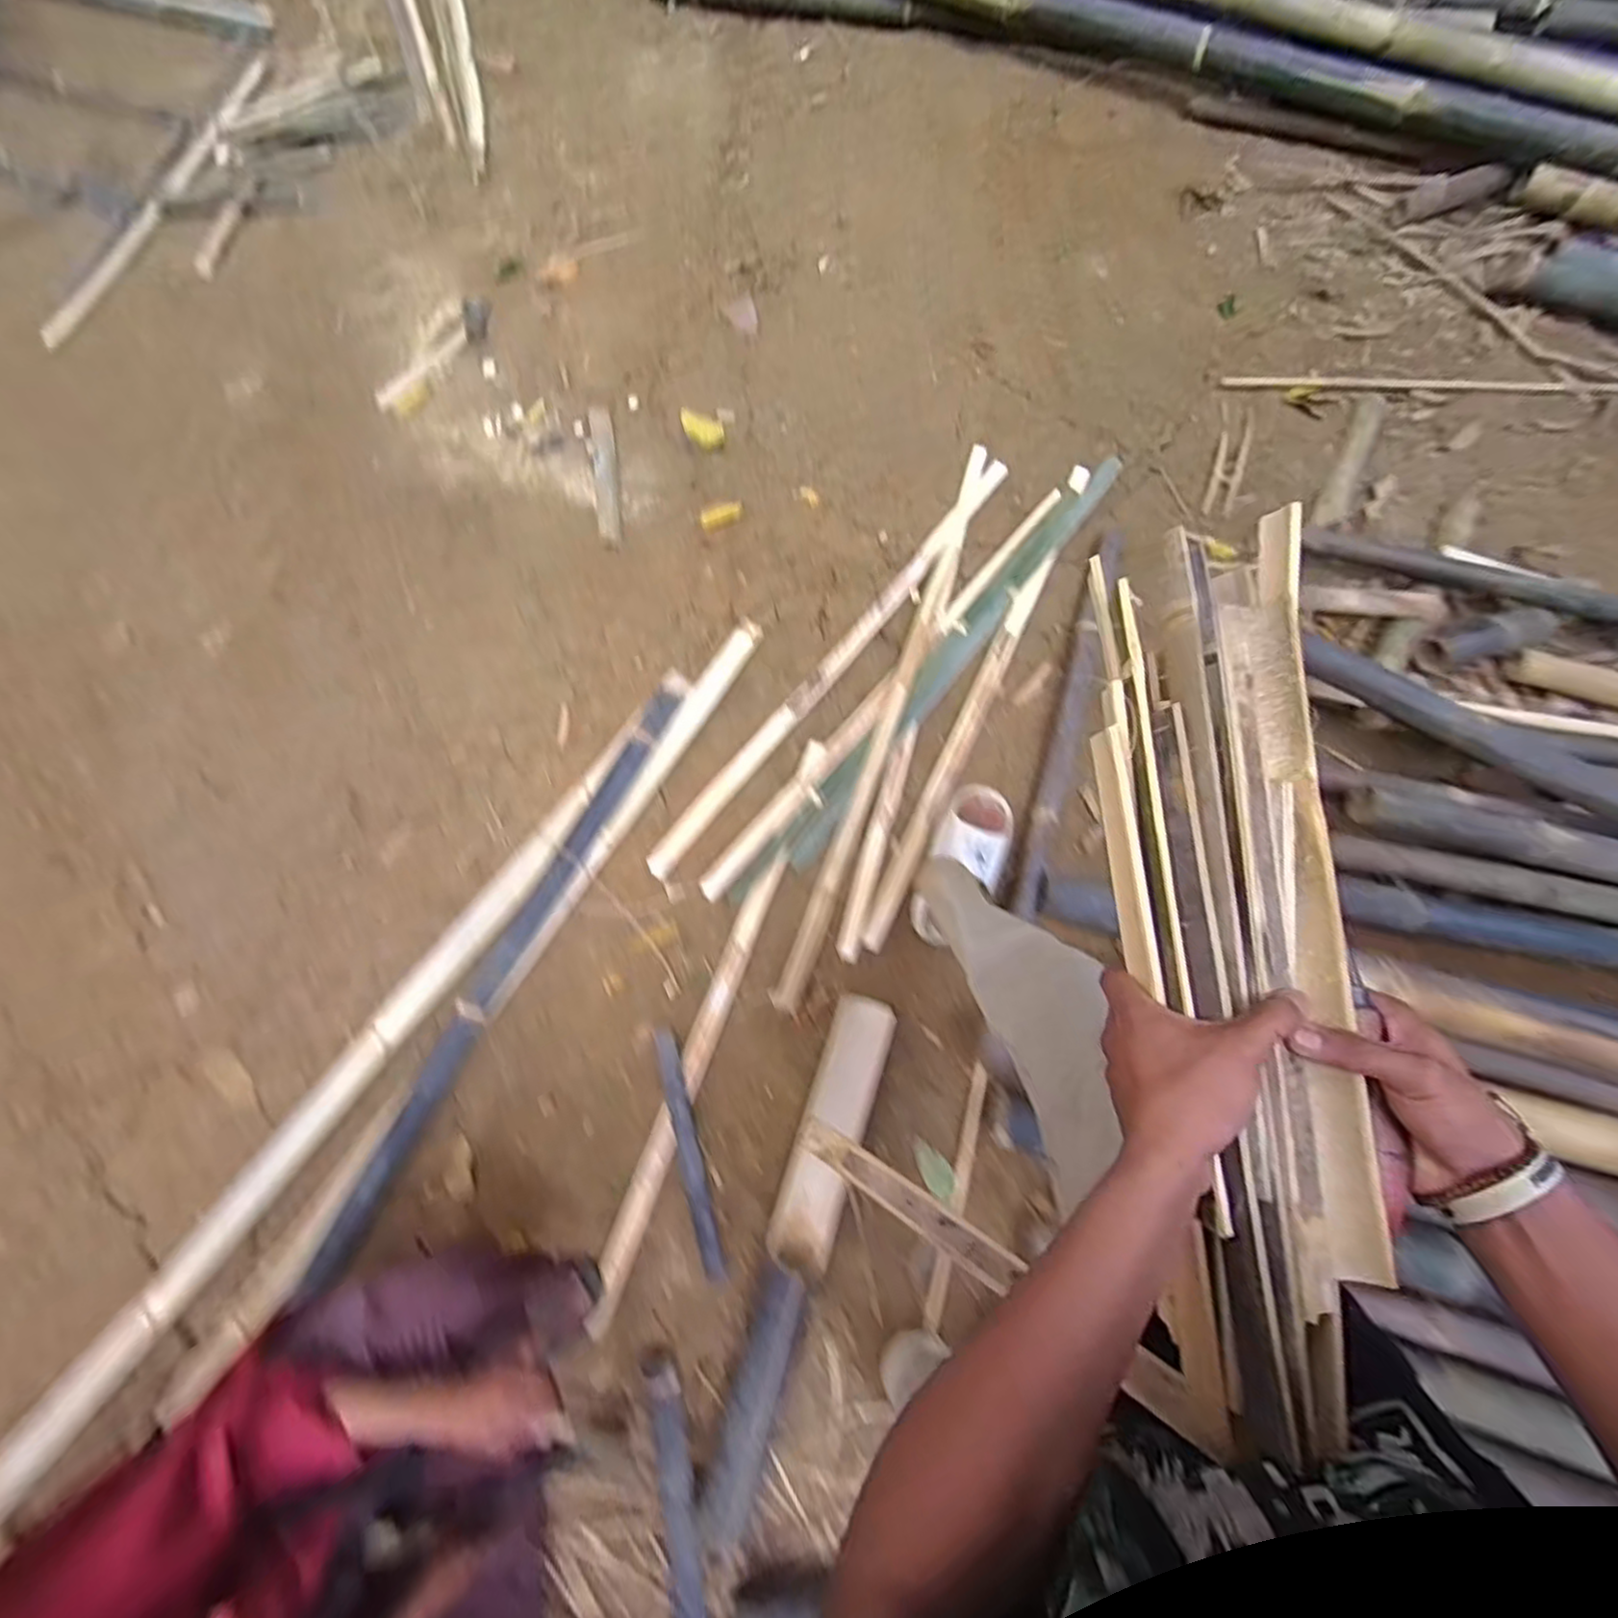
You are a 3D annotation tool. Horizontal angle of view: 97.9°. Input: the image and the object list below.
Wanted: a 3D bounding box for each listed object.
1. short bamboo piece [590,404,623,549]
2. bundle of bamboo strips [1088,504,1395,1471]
[{"bbox_3d":[-0.406,-0.671,1.410,0.047,0.010,0.316,-8,75,-1],"label":"short bamboo piece"},{"bbox_3d":[0.259,0.061,0.439,0.130,0.079,0.518,1,77,0],"label":"bundle of bamboo strips"}]

